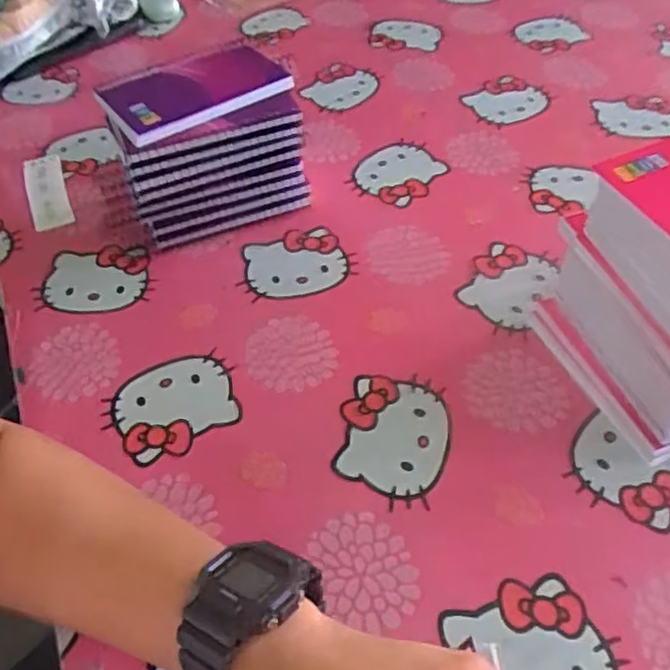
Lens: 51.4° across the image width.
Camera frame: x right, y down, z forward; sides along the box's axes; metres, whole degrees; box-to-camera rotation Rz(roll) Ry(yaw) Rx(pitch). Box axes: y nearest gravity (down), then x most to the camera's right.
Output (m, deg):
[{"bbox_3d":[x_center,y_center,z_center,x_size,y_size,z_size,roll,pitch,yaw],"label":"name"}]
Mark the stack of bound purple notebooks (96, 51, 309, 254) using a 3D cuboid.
[{"bbox_3d":[-0.106,-0.152,0.563,0.140,0.105,0.102,-18,51,-13],"label":"stack of bound purple notebooks"}]

